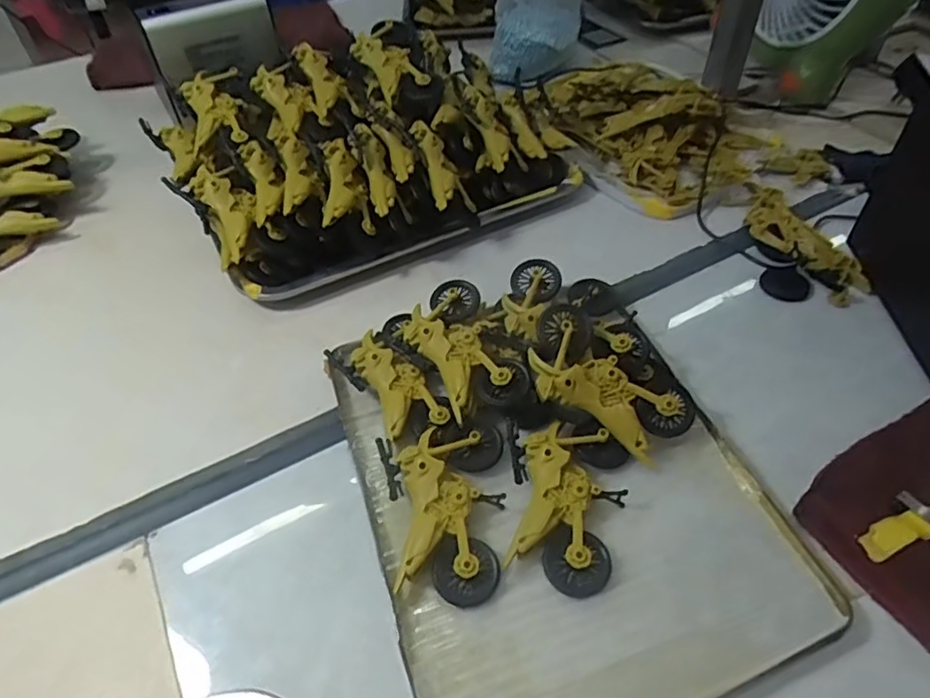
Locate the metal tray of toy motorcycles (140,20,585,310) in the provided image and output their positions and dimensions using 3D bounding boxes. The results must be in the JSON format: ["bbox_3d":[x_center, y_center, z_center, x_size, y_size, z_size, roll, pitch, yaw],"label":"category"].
[{"bbox_3d":[-0.086,-0.185,0.584,0.354,0.128,0.216,-21,51,-16],"label":"metal tray of toy motorcycles"}]

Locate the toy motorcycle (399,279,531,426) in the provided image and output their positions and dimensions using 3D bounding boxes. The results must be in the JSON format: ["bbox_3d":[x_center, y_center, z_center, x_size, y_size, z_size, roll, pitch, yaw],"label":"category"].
[{"bbox_3d":[-0.002,-0.001,0.452,0.063,0.028,0.120,-23,52,-18],"label":"toy motorcycle"}]

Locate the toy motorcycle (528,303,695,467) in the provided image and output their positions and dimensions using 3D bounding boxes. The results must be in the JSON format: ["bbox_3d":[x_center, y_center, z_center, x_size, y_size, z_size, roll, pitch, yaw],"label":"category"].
[{"bbox_3d":[0.092,0.022,0.419,0.119,0.027,0.065,40,58,15],"label":"toy motorcycle"}]

